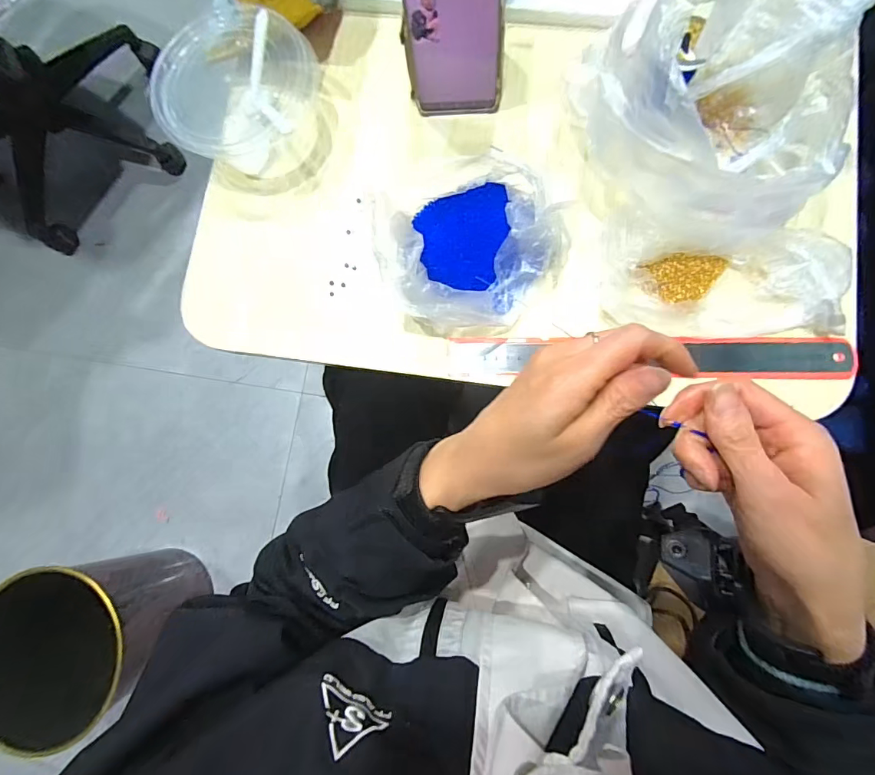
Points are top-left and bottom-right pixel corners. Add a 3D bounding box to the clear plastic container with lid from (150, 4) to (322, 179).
[{"bbox_3d":[-0.178,-0.270,0.405,0.124,0.063,0.132,-1,82,5],"label":"clear plastic container with lid"}]

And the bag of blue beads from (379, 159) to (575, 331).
[{"bbox_3d":[0.029,-0.121,0.361,0.150,0.073,0.139,-28,80,0],"label":"bag of blue beads"}]

